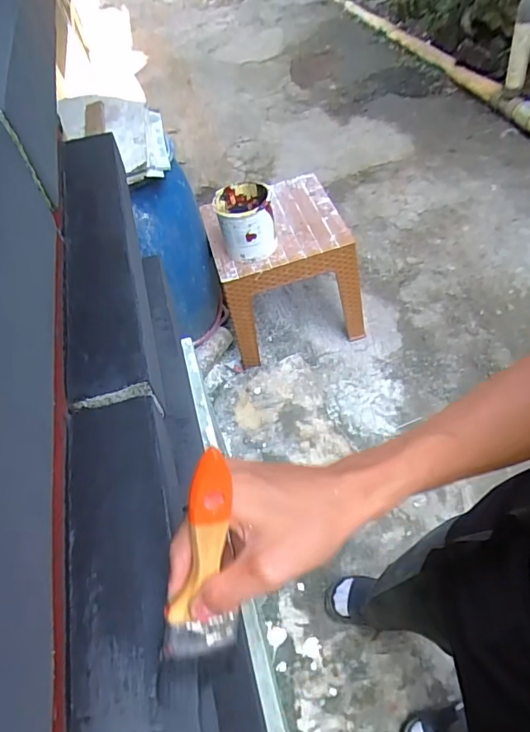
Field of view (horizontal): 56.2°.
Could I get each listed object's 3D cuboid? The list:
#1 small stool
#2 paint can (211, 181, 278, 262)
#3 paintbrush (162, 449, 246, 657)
[{"bbox_3d":[0.055,-0.372,1.886,0.502,0.468,0.454,-20,51,-6],"label":"small stool"},{"bbox_3d":[-0.055,-0.463,1.615,0.184,0.186,0.188,-5,51,6],"label":"paint can"},{"bbox_3d":[-0.036,0.119,0.304,0.039,0.161,0.027,15,27,16],"label":"paintbrush"}]

